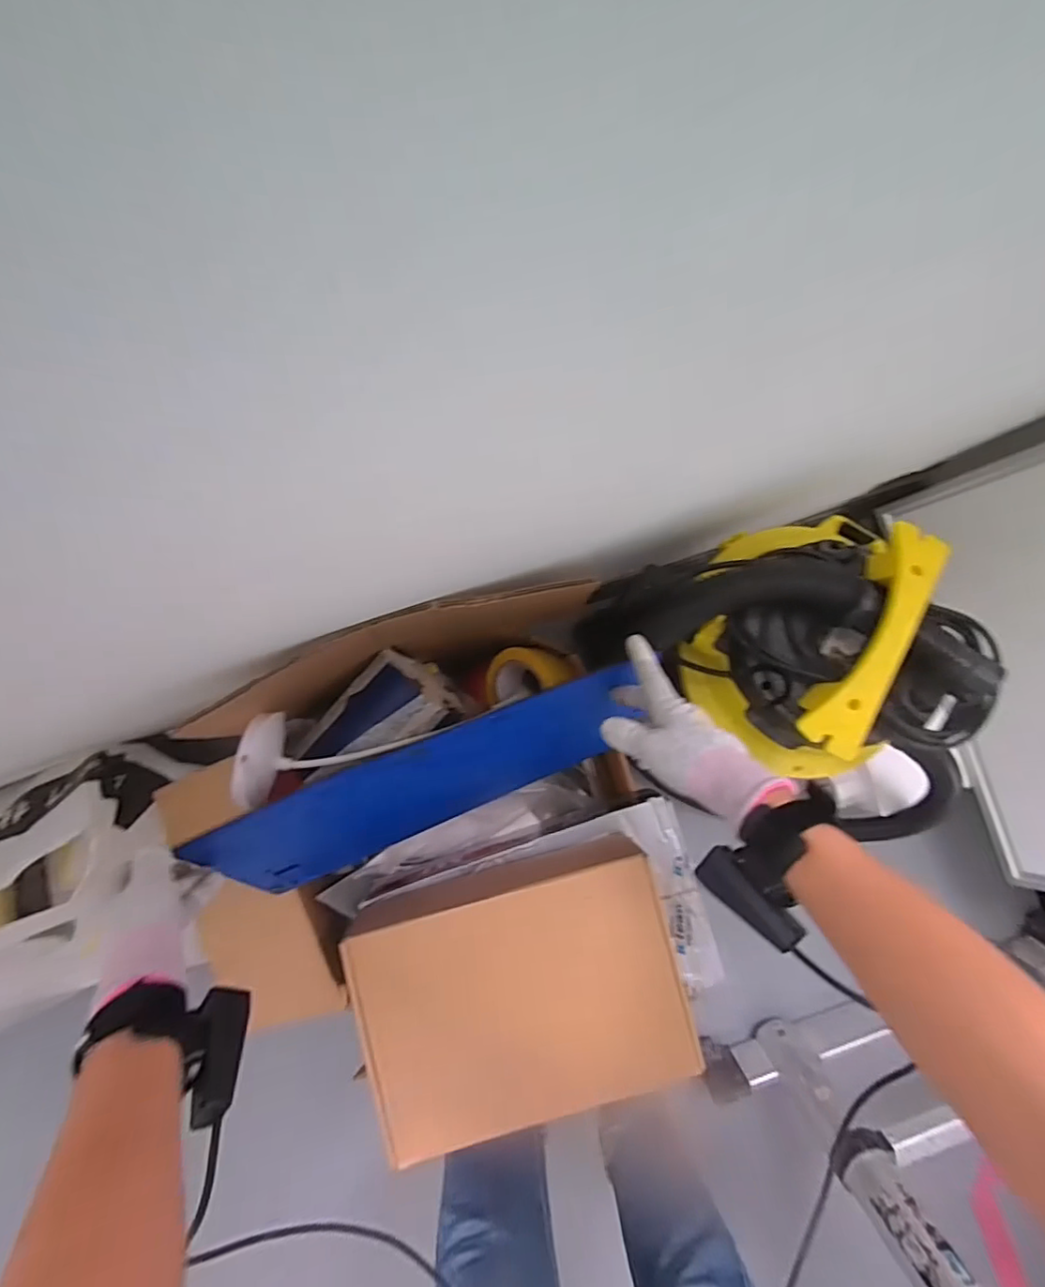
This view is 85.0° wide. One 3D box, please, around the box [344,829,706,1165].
[{"bbox_3d":[-0.003,0.307,0.510,0.274,0.067,0.201,-14,87,-6],"label":"box"}]

